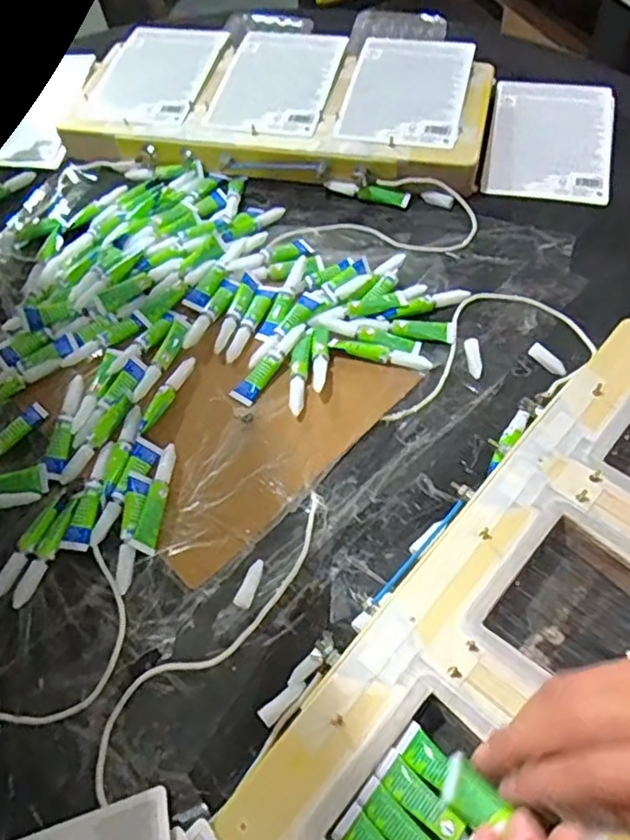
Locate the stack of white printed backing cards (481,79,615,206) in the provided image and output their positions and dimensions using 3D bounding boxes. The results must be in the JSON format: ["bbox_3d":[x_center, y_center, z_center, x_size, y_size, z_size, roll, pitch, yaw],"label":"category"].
[{"bbox_3d":[0.234,-0.283,0.625,0.116,0.015,0.159,11,61,8],"label":"stack of white printed backing cards"}]

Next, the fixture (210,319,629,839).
[{"bbox_3d":[0.150,0.117,0.374,0.170,0.049,0.420,37,67,20],"label":"fixture"}]

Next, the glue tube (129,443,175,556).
[{"bbox_3d":[-0.110,0.053,0.443,0.015,0.010,0.081,8,60,6],"label":"glue tube"}]

